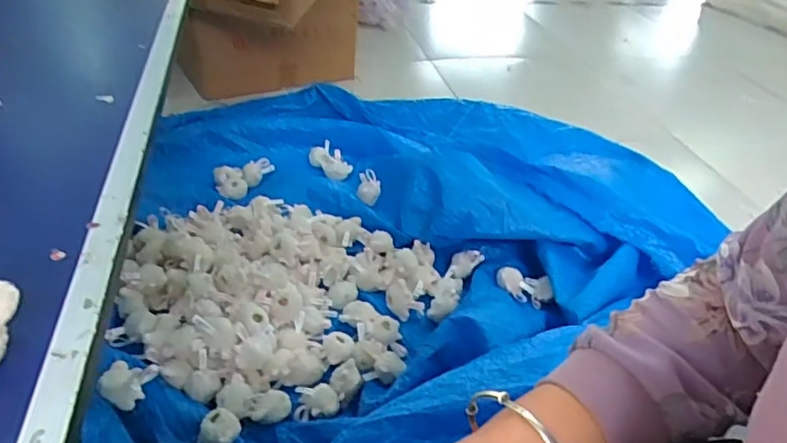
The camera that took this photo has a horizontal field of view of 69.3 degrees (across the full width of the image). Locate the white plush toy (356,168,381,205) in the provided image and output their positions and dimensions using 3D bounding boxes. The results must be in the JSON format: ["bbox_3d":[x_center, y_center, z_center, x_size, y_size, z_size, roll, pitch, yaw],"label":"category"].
[{"bbox_3d":[-0.053,-0.075,1.240,0.051,0.043,0.073,7,38,1],"label":"white plush toy"}]

